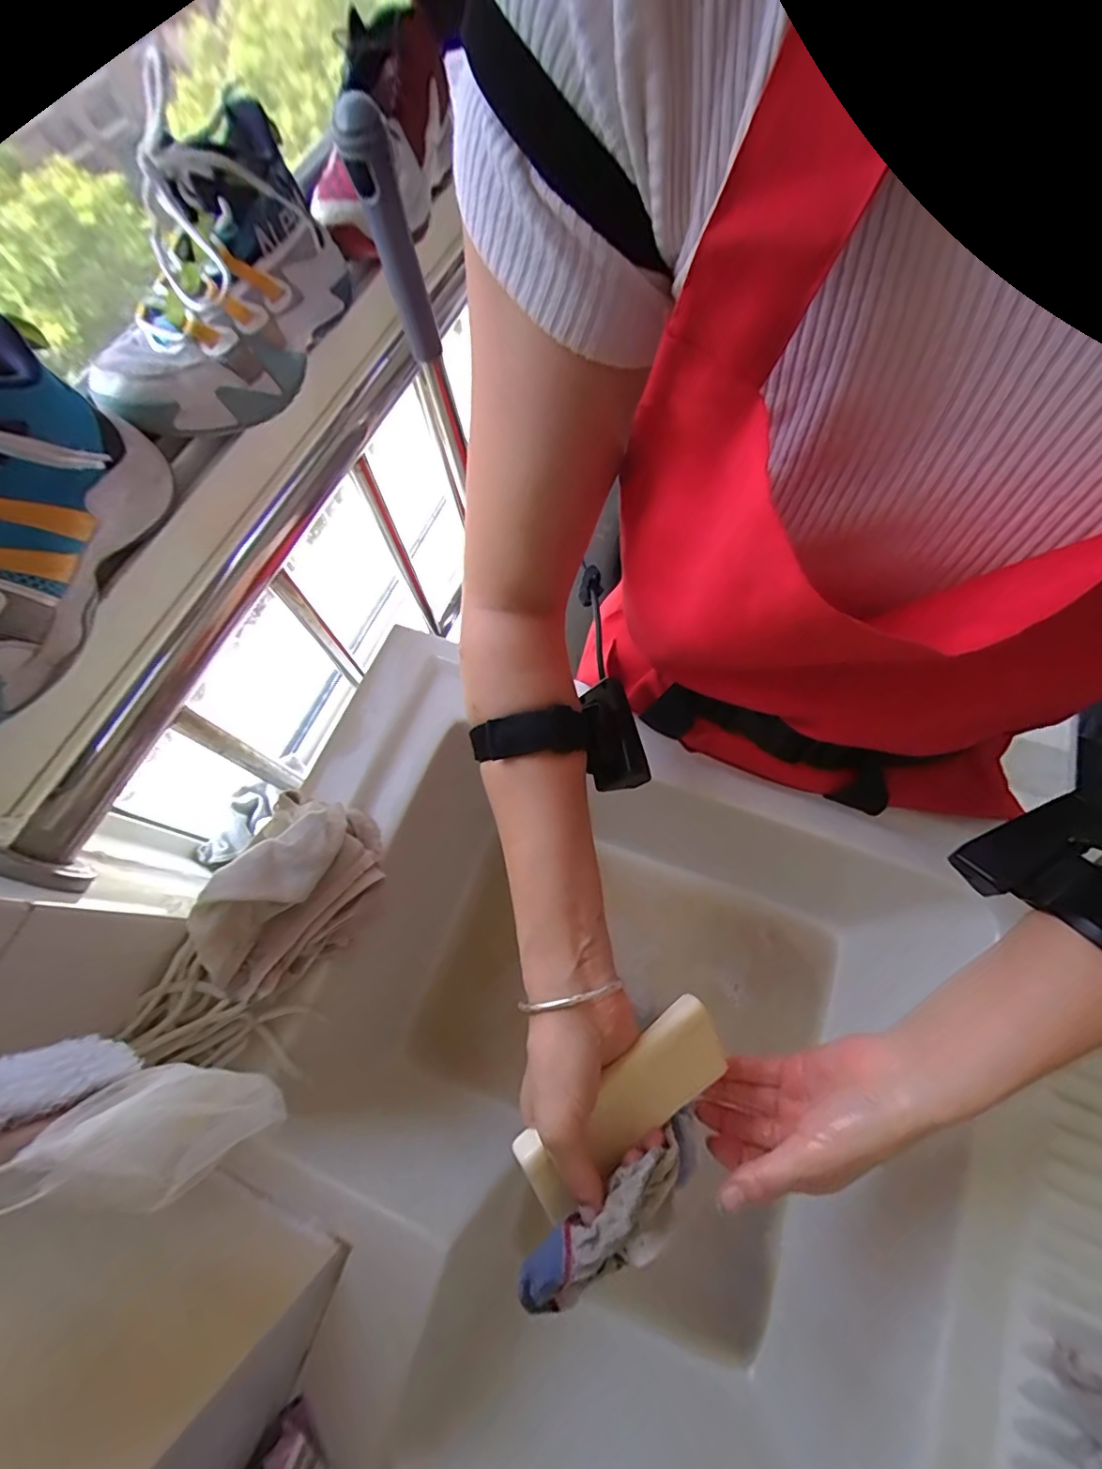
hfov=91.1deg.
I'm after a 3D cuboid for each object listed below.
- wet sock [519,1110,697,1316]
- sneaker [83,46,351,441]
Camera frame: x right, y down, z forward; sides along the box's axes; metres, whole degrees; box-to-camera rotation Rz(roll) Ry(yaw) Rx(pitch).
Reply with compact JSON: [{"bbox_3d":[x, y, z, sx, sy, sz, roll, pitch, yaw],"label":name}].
[{"bbox_3d":[0.036,0.240,0.270,0.112,0.043,0.033,-25,68,-23],"label":"wet sock"},{"bbox_3d":[-0.245,-0.326,0.381,0.086,0.125,0.218,14,69,9],"label":"sneaker"}]

